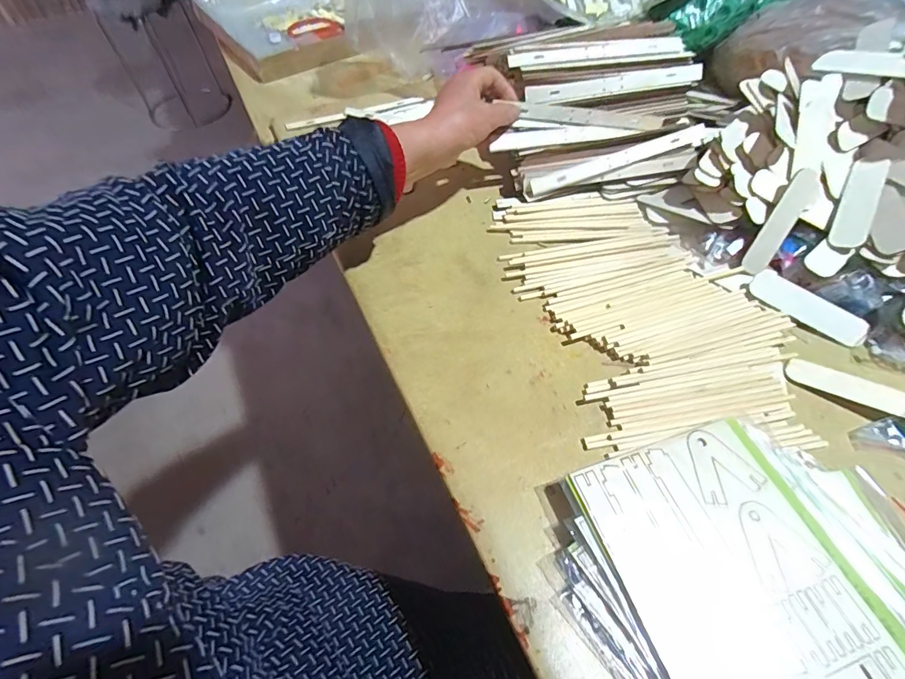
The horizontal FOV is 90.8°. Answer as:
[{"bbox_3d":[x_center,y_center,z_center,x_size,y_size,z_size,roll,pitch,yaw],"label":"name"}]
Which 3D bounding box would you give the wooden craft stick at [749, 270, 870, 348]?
[{"bbox_3d":[0.333,-0.030,0.418,0.102,0.004,0.031,34,85,15],"label":"wooden craft stick"}]

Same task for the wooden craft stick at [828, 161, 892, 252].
[{"bbox_3d":[0.389,-0.130,0.429,0.029,0.004,0.096,17,78,42],"label":"wooden craft stick"}]

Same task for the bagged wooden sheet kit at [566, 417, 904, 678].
[{"bbox_3d":[0.189,0.162,0.260,0.150,0.008,0.225,-16,57,-11],"label":"bagged wooden sheet kit"}]

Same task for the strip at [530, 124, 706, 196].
[{"bbox_3d":[0.184,-0.200,0.498,0.196,0.018,0.006,-18,18,2],"label":"strip"}]

